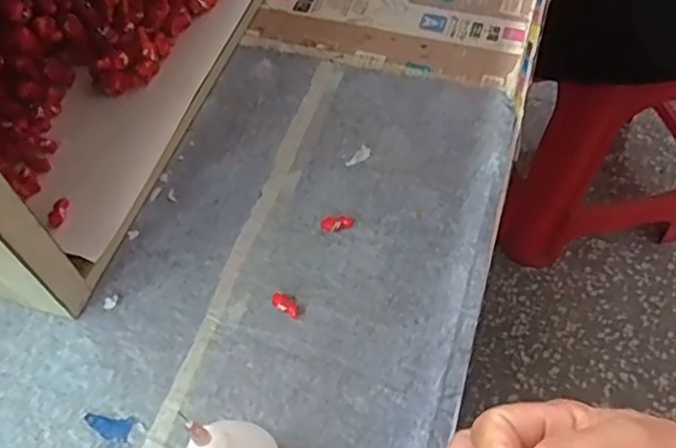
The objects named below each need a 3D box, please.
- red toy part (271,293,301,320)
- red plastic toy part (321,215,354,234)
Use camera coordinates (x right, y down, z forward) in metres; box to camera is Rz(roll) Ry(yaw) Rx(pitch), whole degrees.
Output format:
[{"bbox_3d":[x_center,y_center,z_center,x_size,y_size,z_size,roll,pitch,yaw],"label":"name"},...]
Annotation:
[{"bbox_3d":[-0.029,0.046,0.353,0.019,0.005,0.010,38,64,22],"label":"red toy part"},{"bbox_3d":[0.000,-0.001,0.382,0.020,0.007,0.010,-9,57,-5],"label":"red plastic toy part"}]

